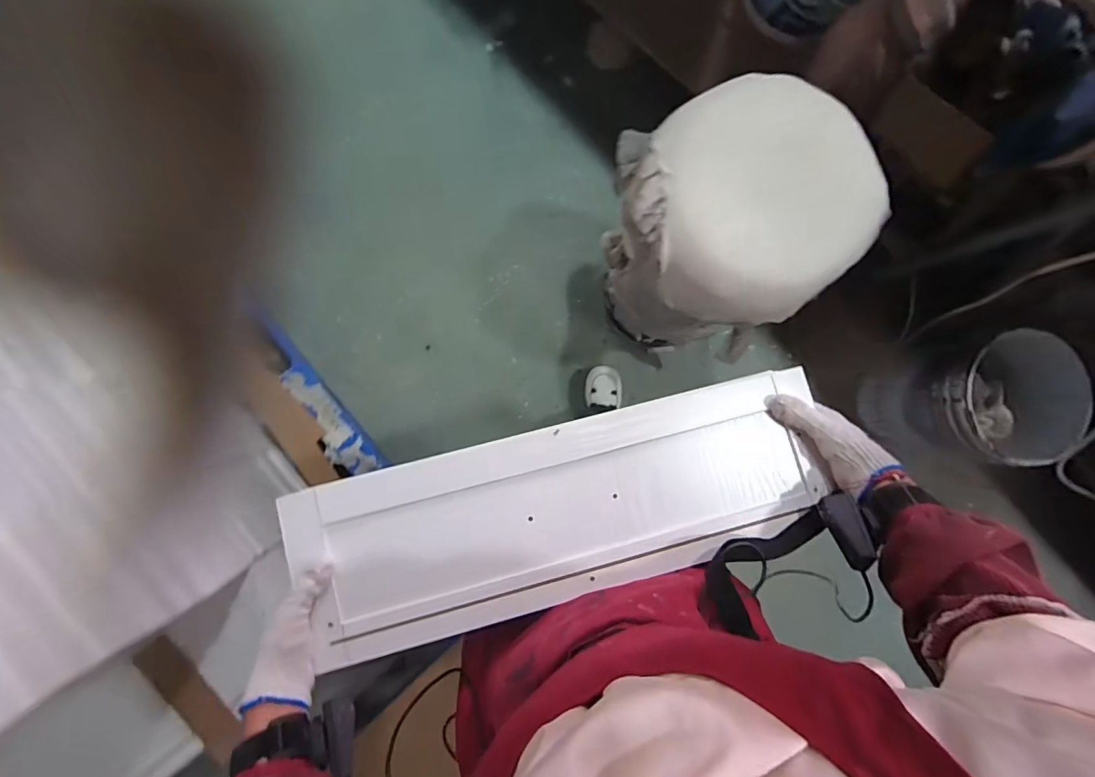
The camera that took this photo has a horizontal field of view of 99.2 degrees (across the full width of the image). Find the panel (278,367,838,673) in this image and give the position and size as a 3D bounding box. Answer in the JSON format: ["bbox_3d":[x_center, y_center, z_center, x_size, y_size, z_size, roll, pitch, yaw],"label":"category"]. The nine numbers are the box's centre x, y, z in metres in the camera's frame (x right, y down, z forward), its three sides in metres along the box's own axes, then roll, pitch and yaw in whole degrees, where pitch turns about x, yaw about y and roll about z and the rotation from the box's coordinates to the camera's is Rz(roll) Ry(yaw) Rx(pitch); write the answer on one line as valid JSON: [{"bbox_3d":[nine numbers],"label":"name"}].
[{"bbox_3d":[0.023,0.135,0.508,0.555,0.031,0.180,-15,89,-4],"label":"panel"}]

